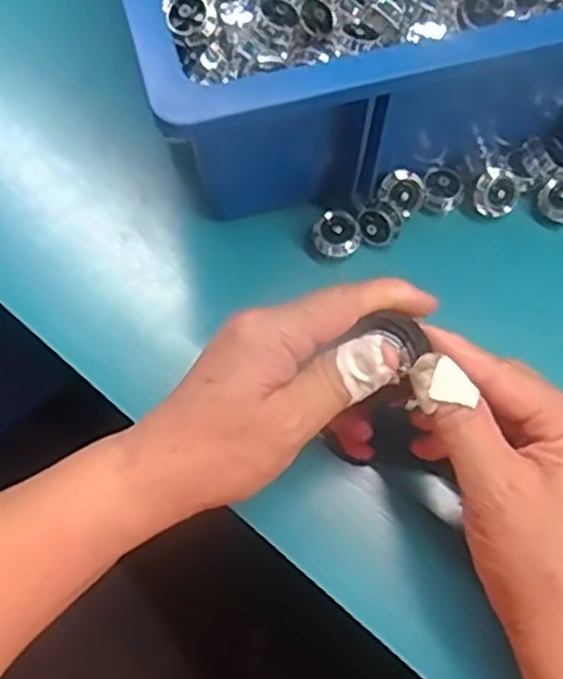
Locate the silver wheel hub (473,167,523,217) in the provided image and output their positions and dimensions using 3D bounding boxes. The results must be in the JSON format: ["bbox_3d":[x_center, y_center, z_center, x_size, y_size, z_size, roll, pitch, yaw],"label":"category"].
[{"bbox_3d":[0.116,-0.079,0.415,0.024,0.014,0.024,-1,69,2],"label":"silver wheel hub"}]

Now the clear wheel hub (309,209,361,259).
[{"bbox_3d":[0.029,-0.054,0.404,0.024,0.014,0.023,-1,69,2],"label":"clear wheel hub"}]

